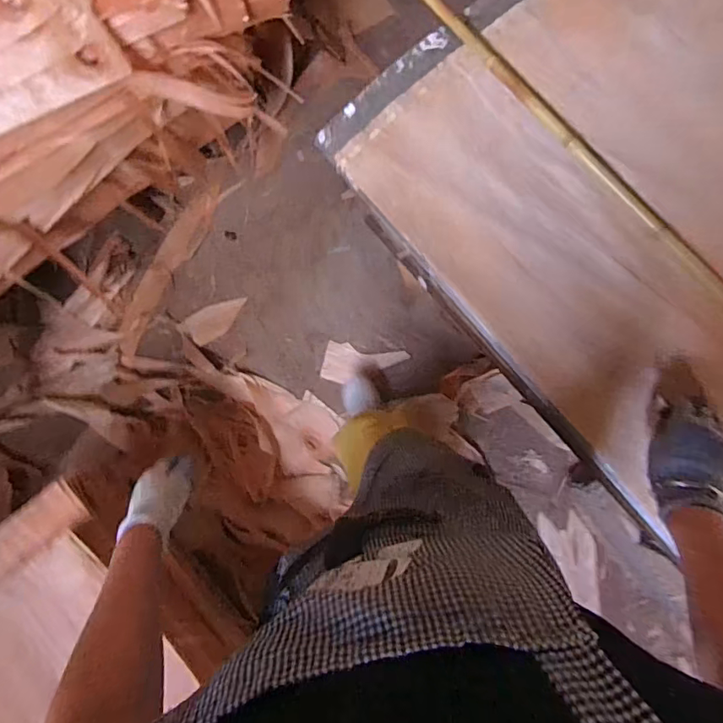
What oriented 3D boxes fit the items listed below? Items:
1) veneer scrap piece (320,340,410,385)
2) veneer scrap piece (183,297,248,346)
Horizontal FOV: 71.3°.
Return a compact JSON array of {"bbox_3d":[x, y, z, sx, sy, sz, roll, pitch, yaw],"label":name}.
[{"bbox_3d":[0.007,0.012,1.425,0.232,0.011,0.112,9,80,6],"label":"veneer scrap piece"},{"bbox_3d":[-0.420,-0.125,1.474,0.185,0.009,0.098,-31,81,-2],"label":"veneer scrap piece"}]

